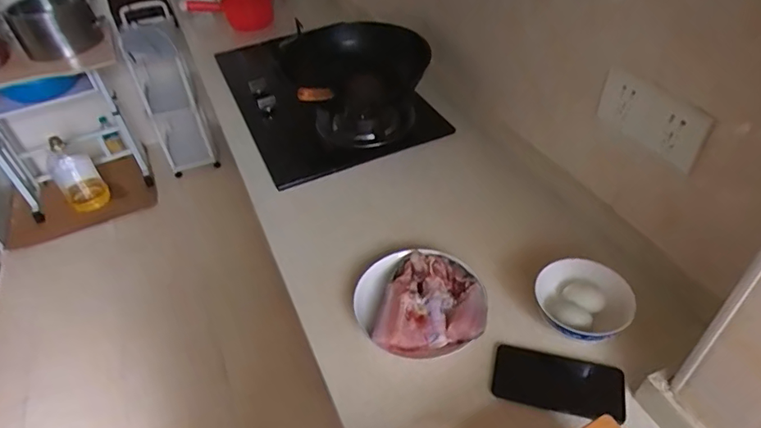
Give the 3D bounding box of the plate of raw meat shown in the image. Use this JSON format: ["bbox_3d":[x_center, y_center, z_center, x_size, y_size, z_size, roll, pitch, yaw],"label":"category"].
[{"bbox_3d":[0.059,0.133,0.742,0.184,0.052,0.175,-3,43,3],"label":"plate of raw meat"}]

